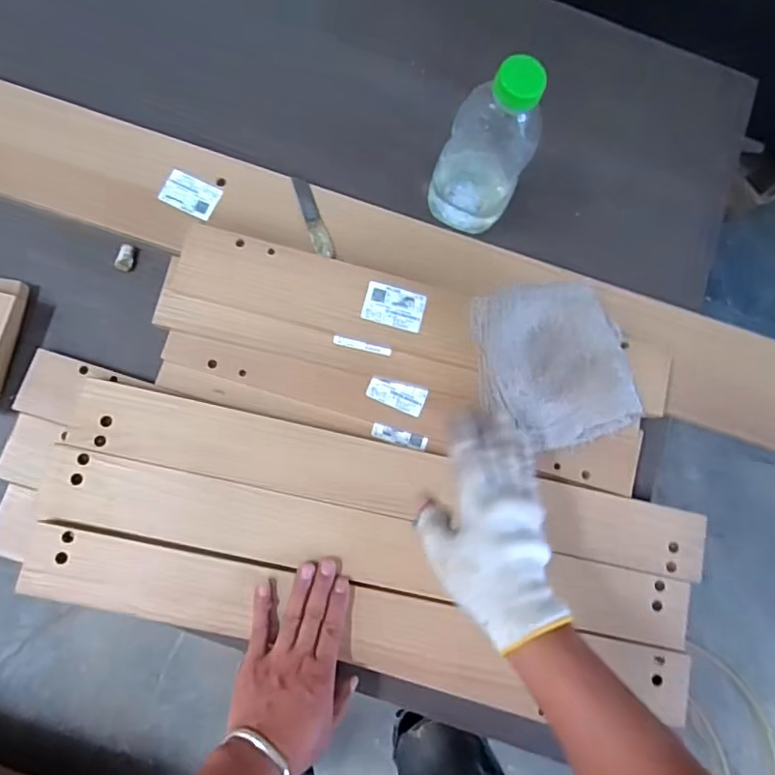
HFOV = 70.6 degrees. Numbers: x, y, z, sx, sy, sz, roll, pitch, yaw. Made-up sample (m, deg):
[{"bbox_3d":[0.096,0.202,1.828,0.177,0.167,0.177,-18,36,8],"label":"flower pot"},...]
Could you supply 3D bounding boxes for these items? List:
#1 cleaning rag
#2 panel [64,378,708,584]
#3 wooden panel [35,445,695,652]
[{"bbox_3d":[0.165,-0.025,0.545,0.148,0.044,0.160,-11,82,-5],"label":"cleaning rag"},{"bbox_3d":[0.008,0.097,0.566,0.650,0.022,0.070,13,81,-2],"label":"panel"},{"bbox_3d":[-0.011,0.160,0.548,0.641,0.018,0.079,13,81,-2],"label":"wooden panel"}]

